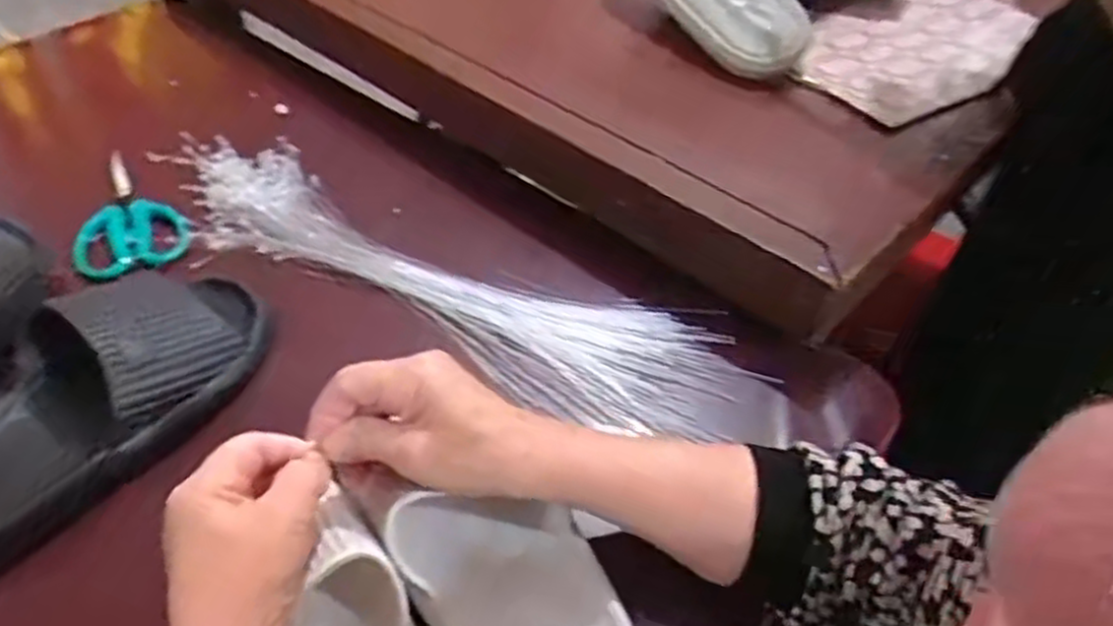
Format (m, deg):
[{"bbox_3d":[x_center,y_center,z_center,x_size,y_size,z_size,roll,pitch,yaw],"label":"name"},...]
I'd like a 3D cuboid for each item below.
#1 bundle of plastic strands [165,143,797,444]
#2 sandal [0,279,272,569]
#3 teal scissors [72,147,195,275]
[{"bbox_3d":[-0.114,-0.035,0.621,0.529,0.018,0.127,23,49,17],"label":"bundle of plastic strands"},{"bbox_3d":[-0.303,0.046,0.486,0.118,0.063,0.264,29,51,21],"label":"sandal"},{"bbox_3d":[-0.369,-0.083,0.647,0.086,0.013,0.136,-29,55,-28],"label":"teal scissors"}]

